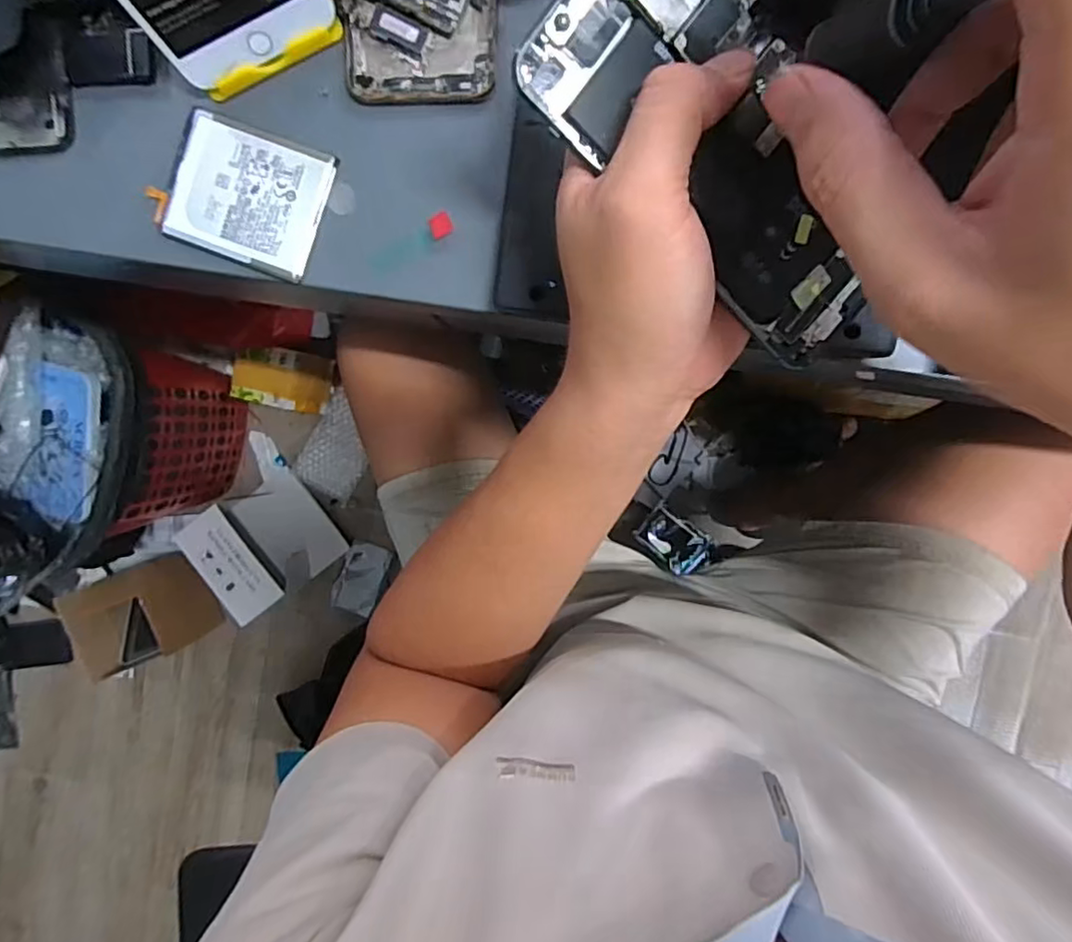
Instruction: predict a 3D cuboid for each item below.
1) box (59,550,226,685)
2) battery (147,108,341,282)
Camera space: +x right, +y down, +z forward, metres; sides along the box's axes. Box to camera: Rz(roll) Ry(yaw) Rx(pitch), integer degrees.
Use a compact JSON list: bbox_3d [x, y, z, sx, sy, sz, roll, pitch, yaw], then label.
[{"bbox_3d":[-0.647,0.235,0.986,0.193,0.126,0.150,-20,93,4],"label":"box"},{"bbox_3d":[-0.138,-0.132,0.285,0.073,0.007,0.060,20,95,2],"label":"battery"}]

